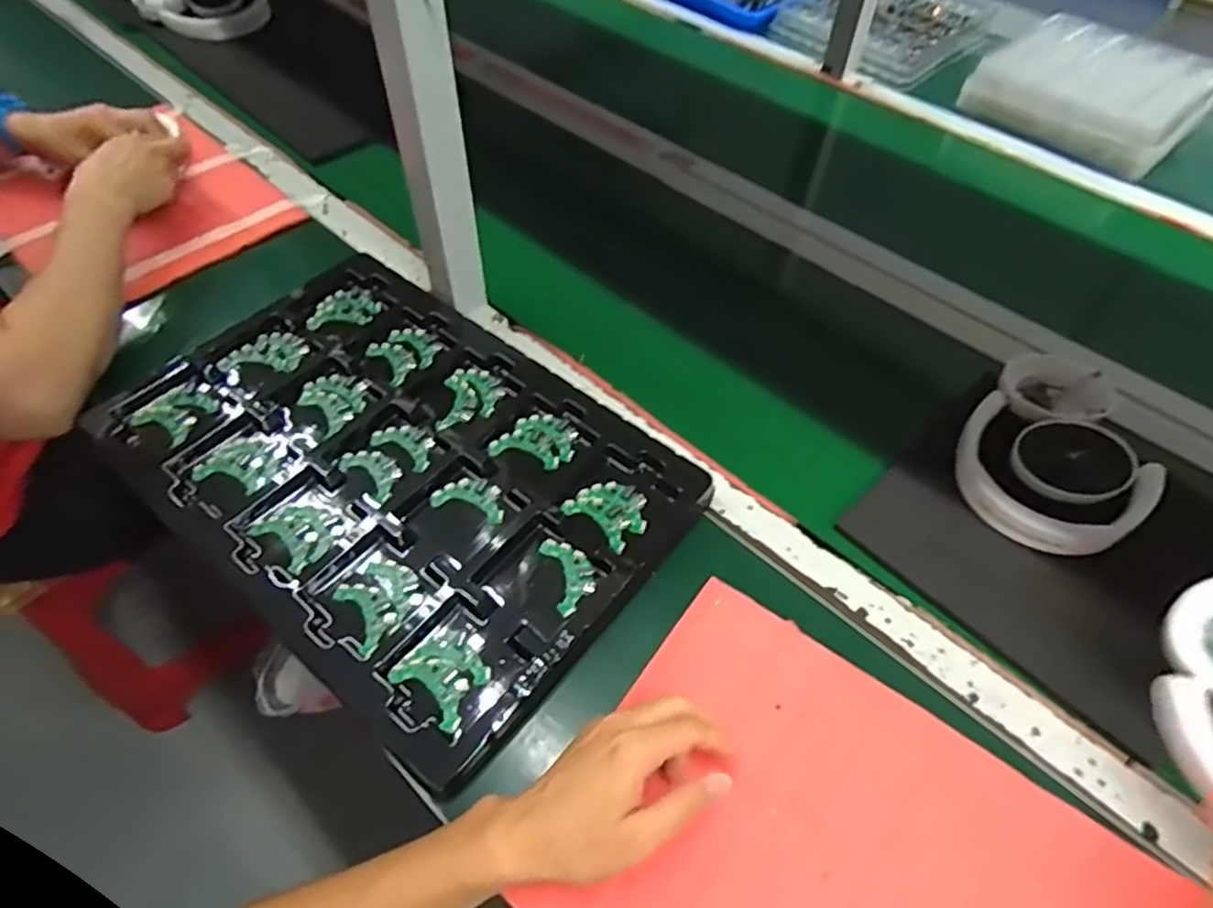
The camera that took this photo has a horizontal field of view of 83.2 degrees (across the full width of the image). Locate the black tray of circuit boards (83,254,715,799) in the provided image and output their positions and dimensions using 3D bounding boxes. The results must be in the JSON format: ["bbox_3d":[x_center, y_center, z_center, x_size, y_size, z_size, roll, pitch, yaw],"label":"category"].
[{"bbox_3d":[-0.177,0.005,0.580,0.454,0.028,0.302,35,60,22],"label":"black tray of circuit boards"}]

